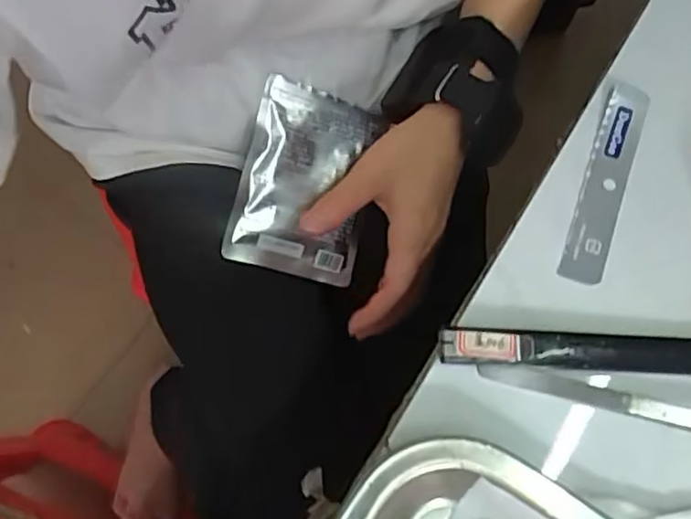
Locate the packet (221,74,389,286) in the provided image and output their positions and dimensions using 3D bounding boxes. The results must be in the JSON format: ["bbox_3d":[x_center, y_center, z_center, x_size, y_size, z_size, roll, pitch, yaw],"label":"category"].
[{"bbox_3d":[-0.027,-0.053,0.471,0.094,0.007,0.129,14,92,-23],"label":"packet"}]

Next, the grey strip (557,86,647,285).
[{"bbox_3d":[0.115,-0.034,0.295,0.018,0.004,0.095,18,75,12],"label":"grey strip"}]

